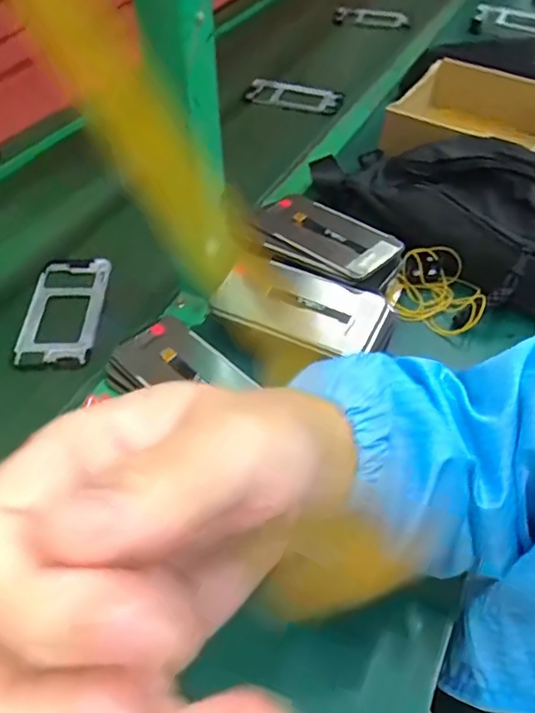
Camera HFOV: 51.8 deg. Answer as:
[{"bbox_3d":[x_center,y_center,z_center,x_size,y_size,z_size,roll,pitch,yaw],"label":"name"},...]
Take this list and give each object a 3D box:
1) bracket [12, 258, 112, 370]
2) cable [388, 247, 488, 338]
[{"bbox_3d":[-0.212,-0.048,0.573,0.077,0.012,0.156,0,49,-1],"label":"bracket"},{"bbox_3d":[0.174,-0.069,0.561,0.094,0.034,0.089,23,53,18],"label":"cable"}]

